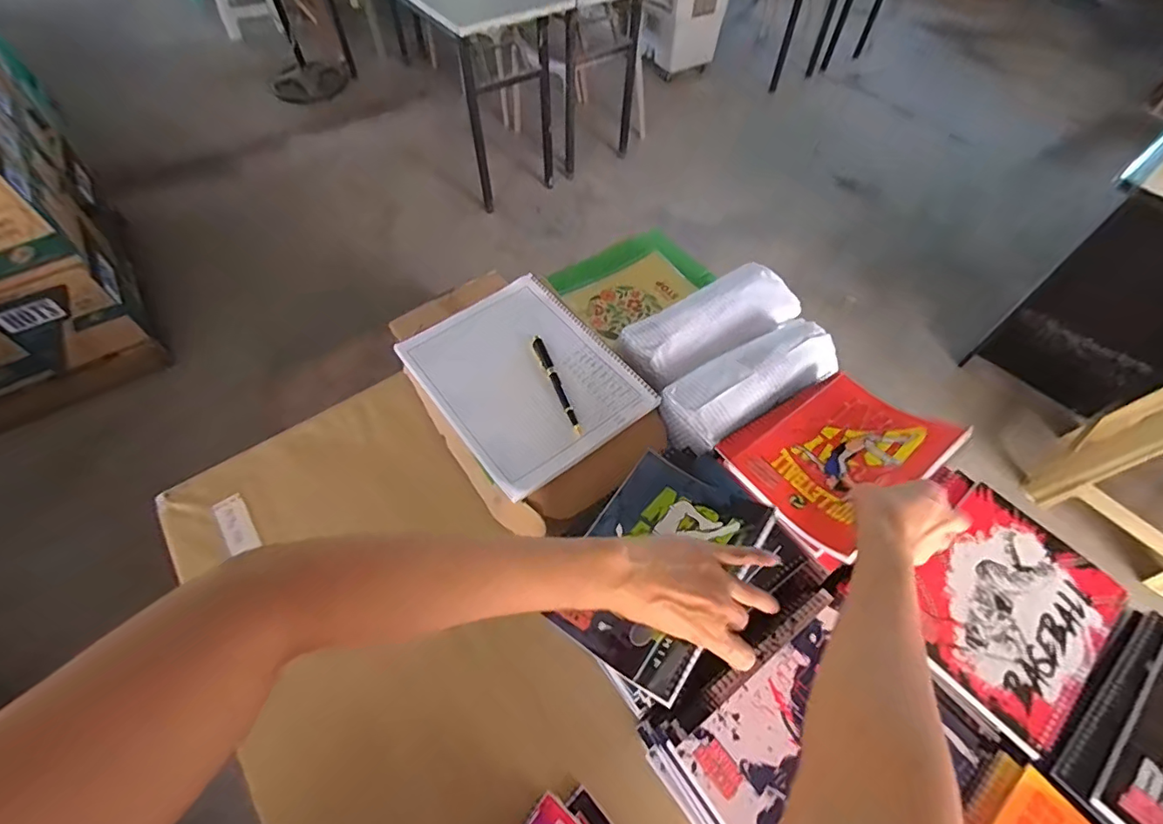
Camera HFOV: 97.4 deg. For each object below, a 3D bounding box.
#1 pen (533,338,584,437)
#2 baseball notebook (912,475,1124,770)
[{"bbox_3d":[-0.028,-0.034,0.606,0.014,0.014,0.142,-20,59,-14],"label":"pen"},{"bbox_3d":[0.397,0.177,0.470,0.204,0.012,0.139,-37,64,-22],"label":"baseball notebook"}]

